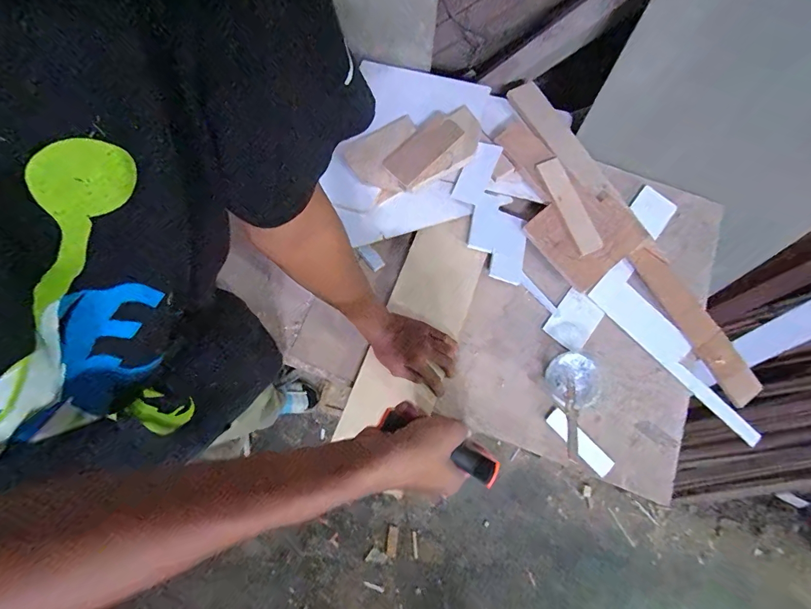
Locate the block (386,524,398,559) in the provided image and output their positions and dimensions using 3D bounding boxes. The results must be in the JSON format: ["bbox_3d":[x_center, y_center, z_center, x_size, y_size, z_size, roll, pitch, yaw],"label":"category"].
[{"bbox_3d":[-0.046,0.818,1.313,0.035,0.010,0.099,6,69,3],"label":"block"}]

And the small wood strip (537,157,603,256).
[{"bbox_3d":[0.285,-0.173,0.661,0.044,0.009,0.181,-21,78,-6],"label":"small wood strip"}]

